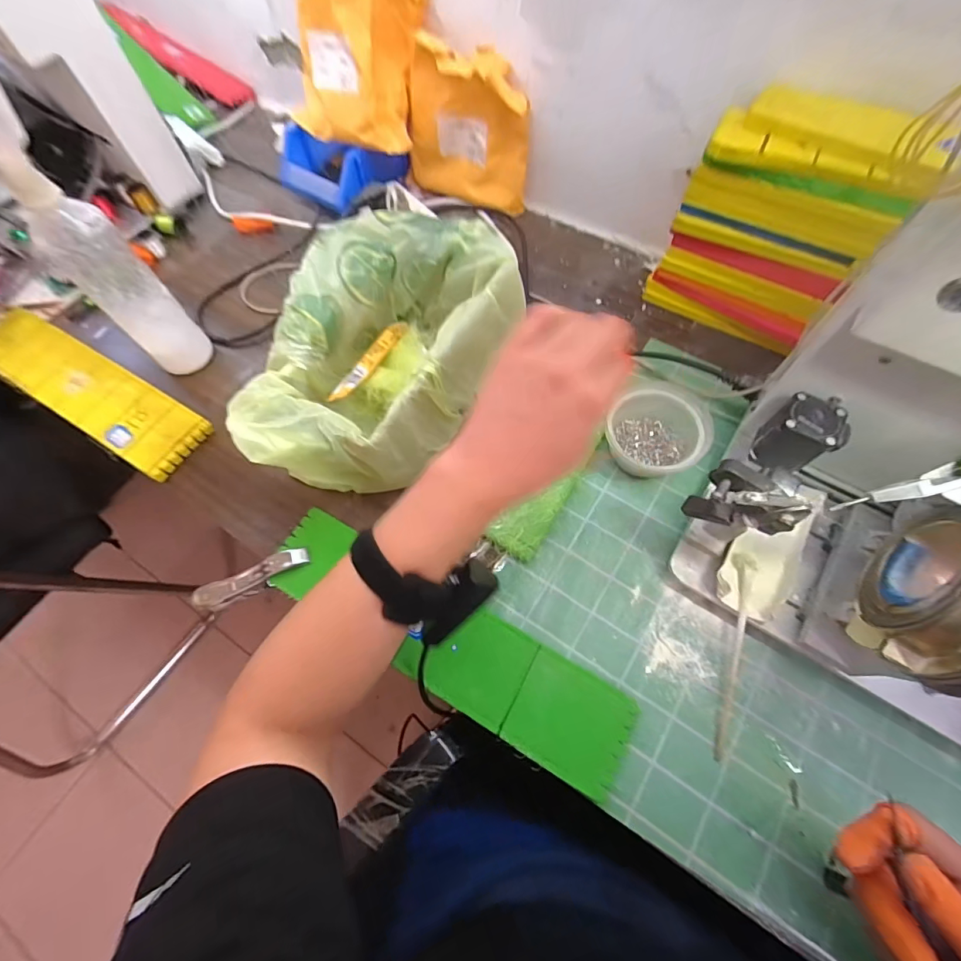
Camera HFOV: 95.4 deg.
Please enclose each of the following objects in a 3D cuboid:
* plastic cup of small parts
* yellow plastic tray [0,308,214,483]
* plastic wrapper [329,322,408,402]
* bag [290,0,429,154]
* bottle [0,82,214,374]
[{"bbox_3d":[0.176,-0.047,0.437,0.085,0.057,0.086,-1,66,1],"label":"plastic cup of small parts"},{"bbox_3d":[-0.468,-0.114,0.511,0.345,0.018,0.083,29,70,13],"label":"yellow plastic tray"},{"bbox_3d":[-0.111,-0.123,0.441,0.021,0.009,0.130,19,52,7],"label":"plastic wrapper"},{"bbox_3d":[-0.156,-0.533,0.541,0.173,0.190,0.081,25,50,8],"label":"bag"},{"bbox_3d":[-0.360,-0.209,0.411,0.053,0.269,0.064,37,72,16],"label":"bottle"}]

